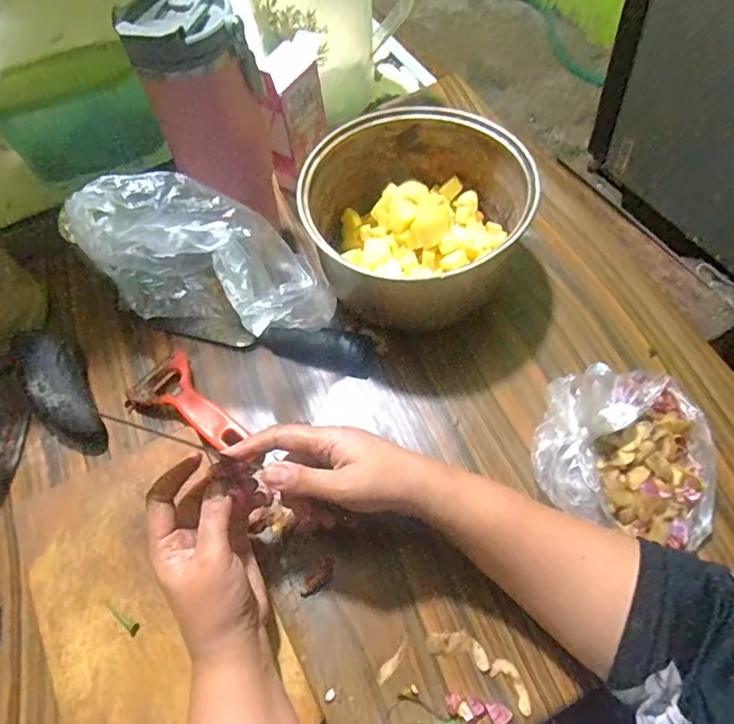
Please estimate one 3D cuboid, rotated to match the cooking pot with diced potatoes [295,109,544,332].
[{"bbox_3d":[0.037,-0.136,0.520,0.171,0.115,0.193,35,69,22],"label":"cooking pot with diced potatoes"}]

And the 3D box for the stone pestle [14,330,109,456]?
[{"bbox_3d":[-0.283,0.026,0.495,0.055,0.048,0.140,-31,79,-14],"label":"stone pestle"}]

